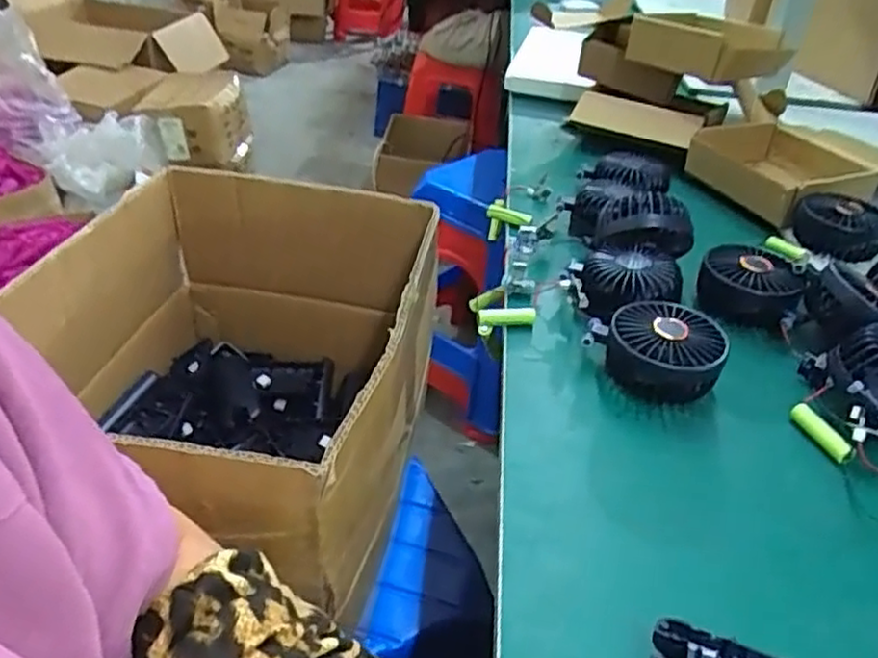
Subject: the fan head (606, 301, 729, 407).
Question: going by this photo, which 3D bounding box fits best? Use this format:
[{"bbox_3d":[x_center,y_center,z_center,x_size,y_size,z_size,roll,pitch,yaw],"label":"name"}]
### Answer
[{"bbox_3d":[0.171,0.019,0.539,0.085,0.046,0.082,19,39,18],"label":"fan head"}]

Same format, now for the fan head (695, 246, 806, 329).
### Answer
[{"bbox_3d":[0.274,-0.037,0.627,0.082,0.046,0.073,17,38,16],"label":"fan head"}]

